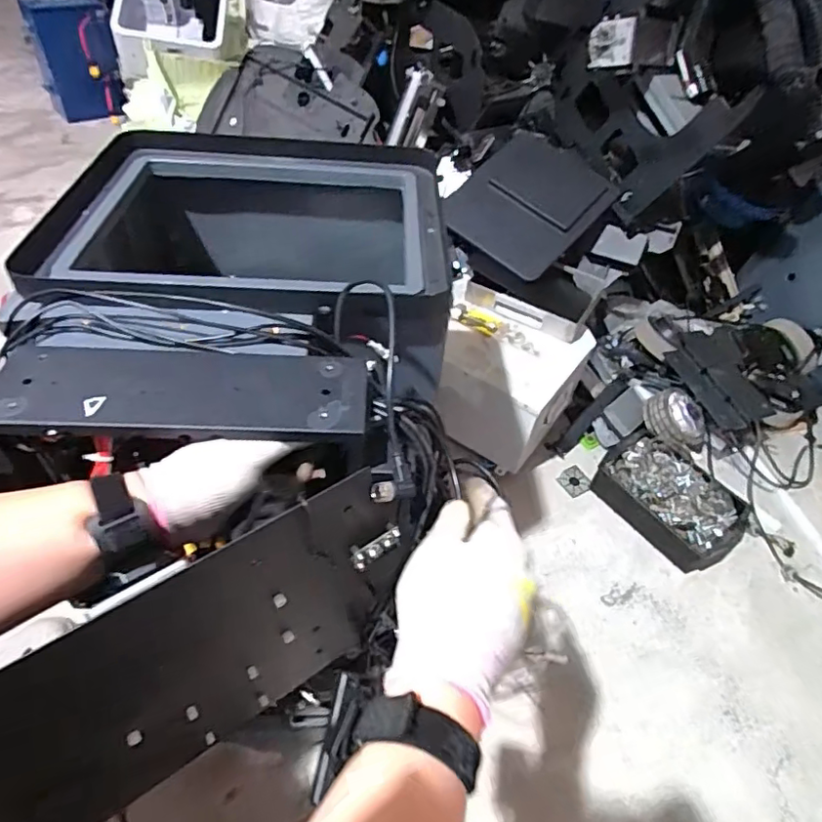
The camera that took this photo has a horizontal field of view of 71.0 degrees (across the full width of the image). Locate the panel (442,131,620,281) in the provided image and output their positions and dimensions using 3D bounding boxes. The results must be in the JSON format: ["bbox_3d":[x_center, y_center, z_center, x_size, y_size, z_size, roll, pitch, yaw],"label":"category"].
[{"bbox_3d":[0.266,-0.463,1.243,0.270,0.035,0.397,35,64,13],"label":"panel"}]

